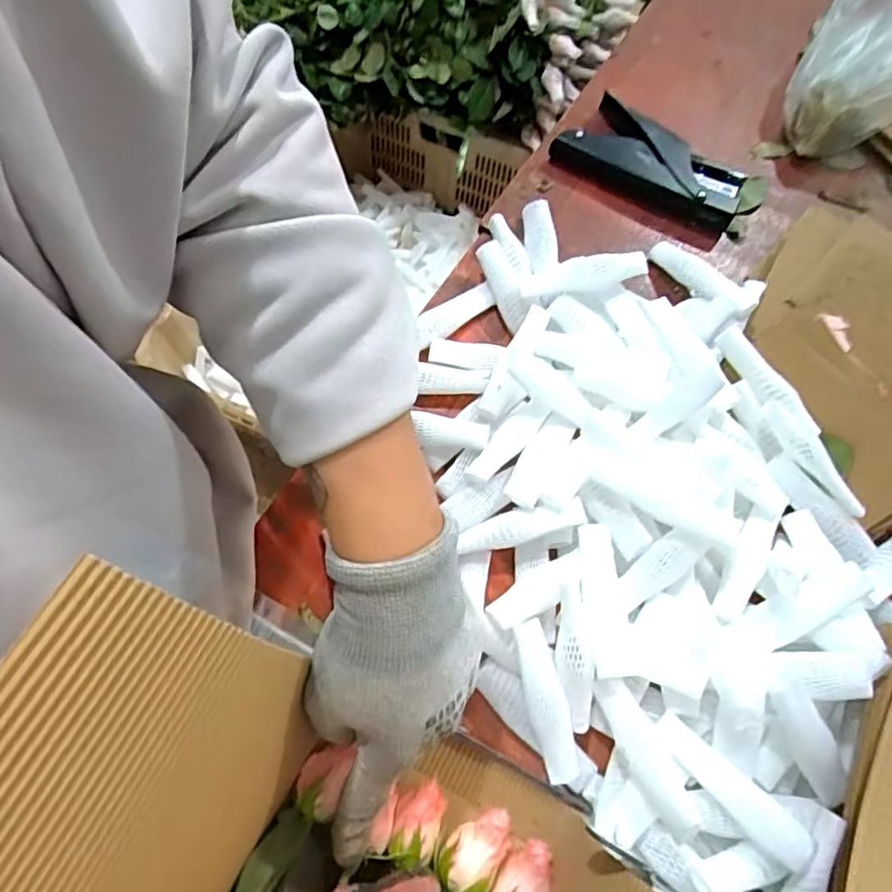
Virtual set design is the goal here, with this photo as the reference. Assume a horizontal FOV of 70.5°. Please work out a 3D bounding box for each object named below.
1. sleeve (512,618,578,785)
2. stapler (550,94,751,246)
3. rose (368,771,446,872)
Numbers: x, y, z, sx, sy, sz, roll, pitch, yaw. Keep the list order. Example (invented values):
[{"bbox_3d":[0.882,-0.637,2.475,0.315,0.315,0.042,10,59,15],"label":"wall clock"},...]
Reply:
[{"bbox_3d":[0.059,0.148,0.366,0.022,0.016,0.088,-13,72,-6],"label":"sleeve"},{"bbox_3d":[0.169,-0.231,0.516,0.150,0.029,0.076,28,72,8],"label":"stapler"},{"bbox_3d":[-0.018,0.198,0.334,0.030,0.032,0.037,18,71,4],"label":"rose"}]

